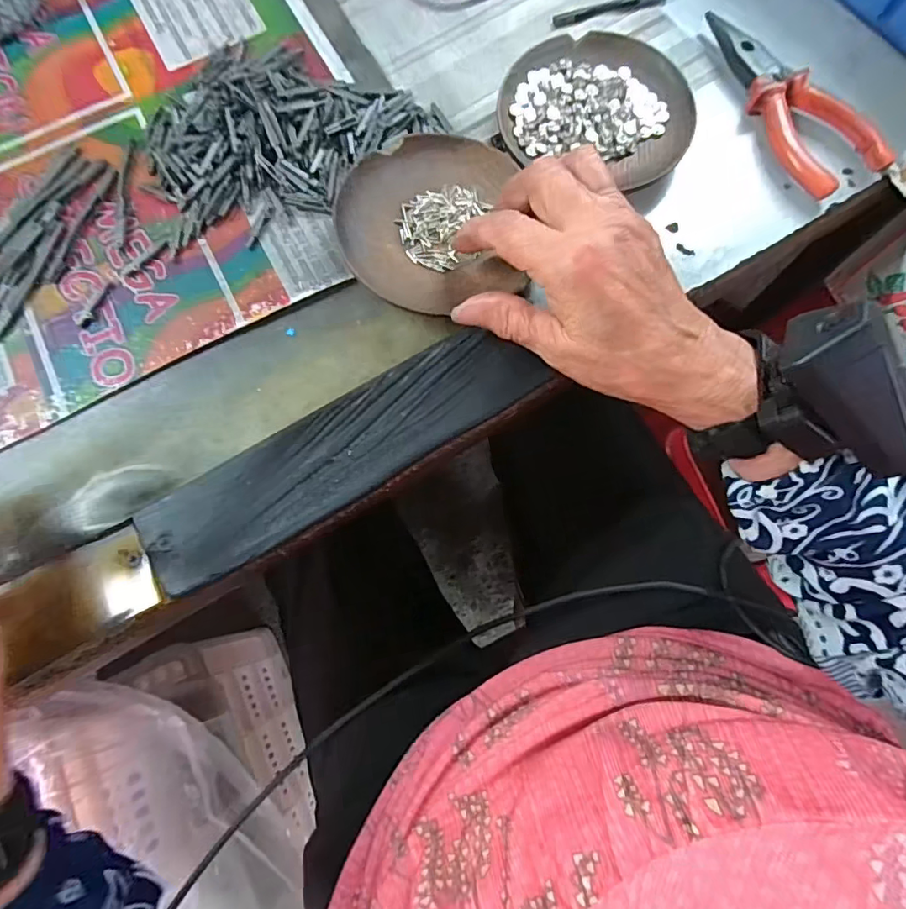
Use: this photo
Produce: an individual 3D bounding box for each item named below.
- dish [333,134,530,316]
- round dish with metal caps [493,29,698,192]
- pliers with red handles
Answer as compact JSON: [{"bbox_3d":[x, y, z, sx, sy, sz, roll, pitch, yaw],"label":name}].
[{"bbox_3d":[-0.012,-0.129,0.286,0.097,0.018,0.108,-11,74,-1],"label":"dish"},{"bbox_3d":[0.087,-0.213,0.314,0.111,0.012,0.099,12,75,5],"label":"round dish with metal caps"},{"bbox_3d":[0.205,-0.219,0.317,0.046,0.017,0.137,-24,75,-4],"label":"pliers with red handles"}]

